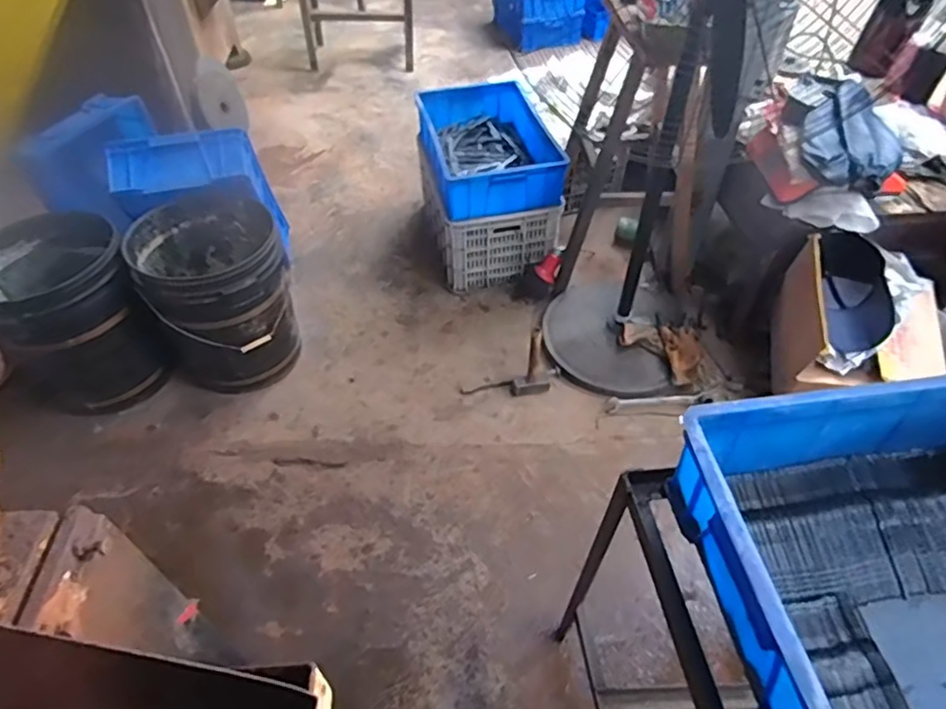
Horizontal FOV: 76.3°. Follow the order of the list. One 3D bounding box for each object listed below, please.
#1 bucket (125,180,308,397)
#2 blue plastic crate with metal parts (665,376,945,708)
[{"bbox_3d":[-0.645,-0.138,1.579,0.334,0.405,0.374,-19,50,-18],"label":"bucket"},{"bbox_3d":[0.486,0.173,0.597,0.518,0.170,0.280,-6,47,-7],"label":"blue plastic crate with metal parts"}]

